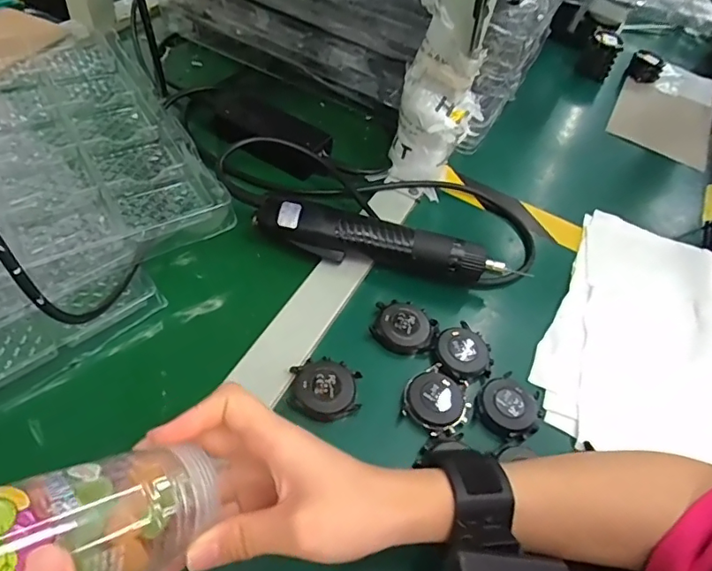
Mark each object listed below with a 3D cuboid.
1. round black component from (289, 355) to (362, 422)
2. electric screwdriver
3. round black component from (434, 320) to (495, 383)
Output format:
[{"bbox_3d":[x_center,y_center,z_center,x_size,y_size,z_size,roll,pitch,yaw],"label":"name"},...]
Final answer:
[{"bbox_3d":[-0.023,0.075,0.381,0.049,0.015,0.047,5,51,-7],"label":"round black component"},{"bbox_3d":[0.023,-0.035,0.457,0.224,0.041,0.035,14,50,0],"label":"electric screwdriver"},{"bbox_3d":[0.085,0.053,0.417,0.043,0.010,0.051,-12,55,-20],"label":"round black component"}]

